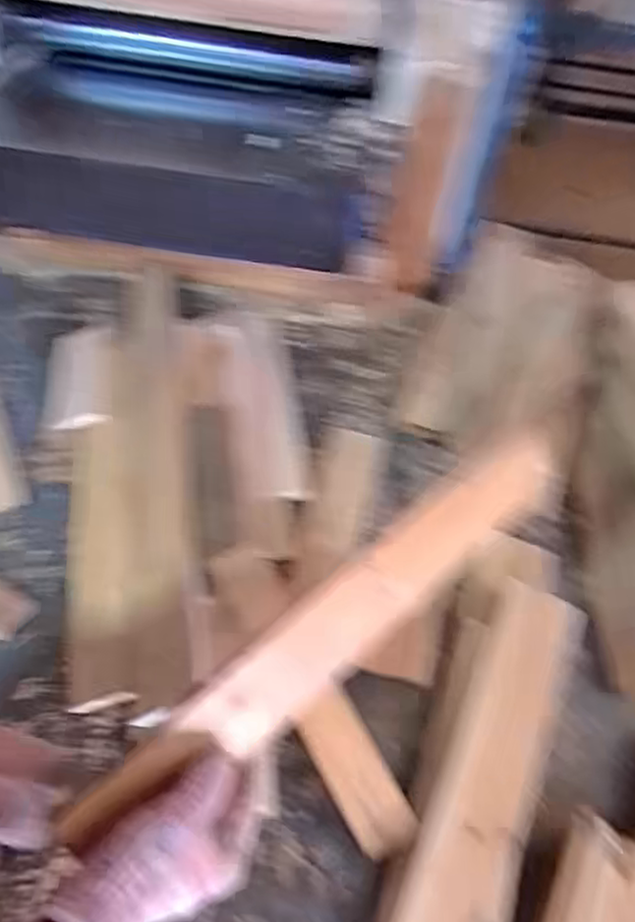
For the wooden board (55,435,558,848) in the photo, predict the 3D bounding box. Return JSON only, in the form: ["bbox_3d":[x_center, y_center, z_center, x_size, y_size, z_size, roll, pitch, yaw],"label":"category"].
[{"bbox_3d":[0.026,0.122,0.533,0.470,0.021,0.063,-35,100,-21],"label":"wooden board"}]

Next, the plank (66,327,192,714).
[{"bbox_3d":[-0.230,0.042,0.827,0.151,0.033,0.513,-20,53,11],"label":"plank"}]

